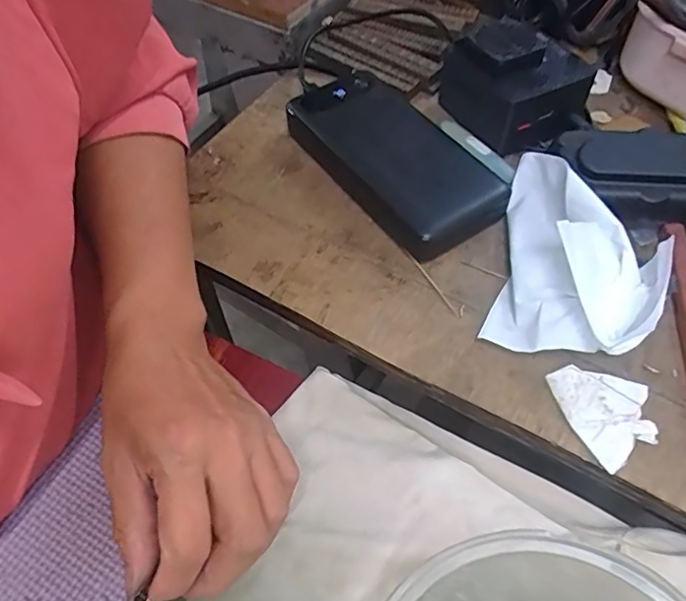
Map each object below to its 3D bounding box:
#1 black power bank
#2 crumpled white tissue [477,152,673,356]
[{"bbox_3d":[0.031,-0.099,0.372,0.072,0.030,0.156,-30,60,-18],"label":"black power bank"},{"bbox_3d":[0.131,-0.026,0.316,0.084,0.040,0.126,14,59,12],"label":"crumpled white tissue"}]

